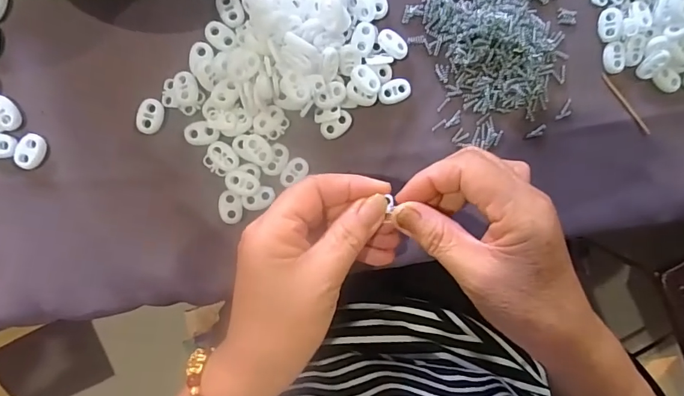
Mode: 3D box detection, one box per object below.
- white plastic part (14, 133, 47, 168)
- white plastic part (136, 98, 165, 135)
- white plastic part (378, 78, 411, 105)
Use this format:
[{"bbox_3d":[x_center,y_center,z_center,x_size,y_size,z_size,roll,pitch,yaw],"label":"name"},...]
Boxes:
[{"bbox_3d":[-0.196,-0.029,0.272,0.016,0.004,0.022,14,93,-8],"label":"white plastic part"},{"bbox_3d":[-0.124,-0.052,0.277,0.016,0.004,0.023,19,93,-8],"label":"white plastic part"},{"bbox_3d":[0.035,-0.073,0.296,0.022,0.006,0.014,-19,97,-5],"label":"white plastic part"}]

